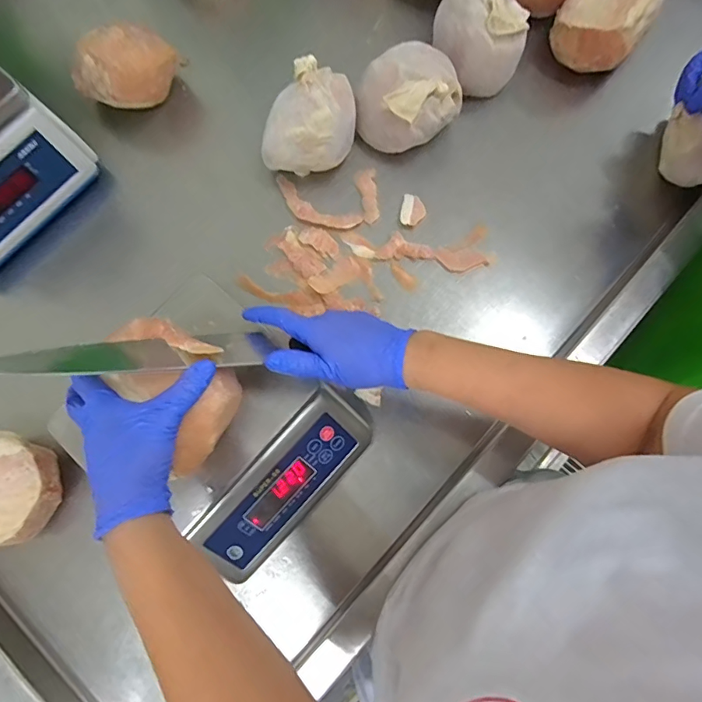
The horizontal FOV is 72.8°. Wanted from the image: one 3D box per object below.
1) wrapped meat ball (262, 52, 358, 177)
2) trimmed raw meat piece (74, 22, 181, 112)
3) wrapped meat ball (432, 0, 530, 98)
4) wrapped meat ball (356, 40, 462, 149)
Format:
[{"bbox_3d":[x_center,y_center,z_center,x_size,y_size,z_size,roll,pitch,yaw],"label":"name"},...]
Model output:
[{"bbox_3d":[-0.055,-0.291,0.616,0.115,0.114,0.106,8,78,3],"label":"wrapped meat ball"},{"bbox_3d":[-0.304,-0.384,0.642,0.079,0.074,0.127,40,82,9],"label":"trimmed raw meat piece"},{"bbox_3d":[0.176,-0.434,0.660,0.120,0.085,0.119,0,78,1],"label":"wrapped meat ball"},{"bbox_3d":[0.079,-0.331,0.634,0.117,0.095,0.121,0,78,1],"label":"wrapped meat ball"}]

